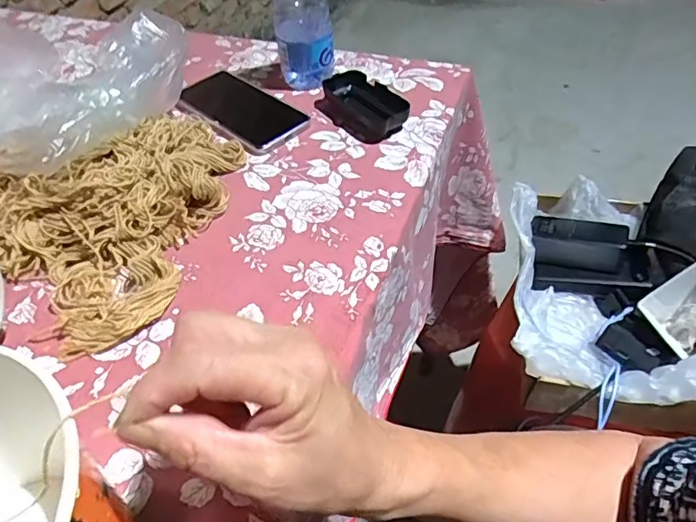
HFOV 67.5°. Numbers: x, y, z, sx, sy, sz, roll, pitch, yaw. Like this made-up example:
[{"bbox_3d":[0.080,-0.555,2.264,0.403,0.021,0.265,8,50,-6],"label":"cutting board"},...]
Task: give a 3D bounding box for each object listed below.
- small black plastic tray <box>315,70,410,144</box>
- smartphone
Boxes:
[{"bbox_3d":[0.014,-0.176,0.587,0.065,0.026,0.119,-29,52,-20],"label":"small black plastic tray"},{"bbox_3d":[-0.132,-0.183,0.615,0.190,0.012,0.086,34,59,30],"label":"smartphone"}]

